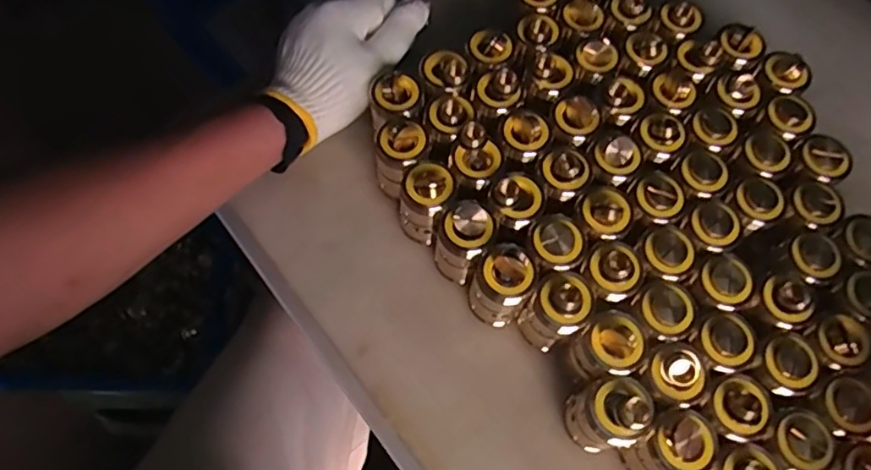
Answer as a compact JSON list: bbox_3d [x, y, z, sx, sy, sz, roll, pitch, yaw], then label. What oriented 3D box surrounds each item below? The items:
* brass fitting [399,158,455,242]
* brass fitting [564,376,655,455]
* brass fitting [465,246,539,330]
[{"bbox_3d":[-0.007,-0.023,0.427,0.034,0.074,0.037,1,67,-3],"label":"brass fitting"},{"bbox_3d":[0.104,0.112,0.369,0.035,0.069,0.038,1,67,-3],"label":"brass fitting"},{"bbox_3d":[0.043,0.035,0.401,0.037,0.071,0.033,28,68,9],"label":"brass fitting"}]

